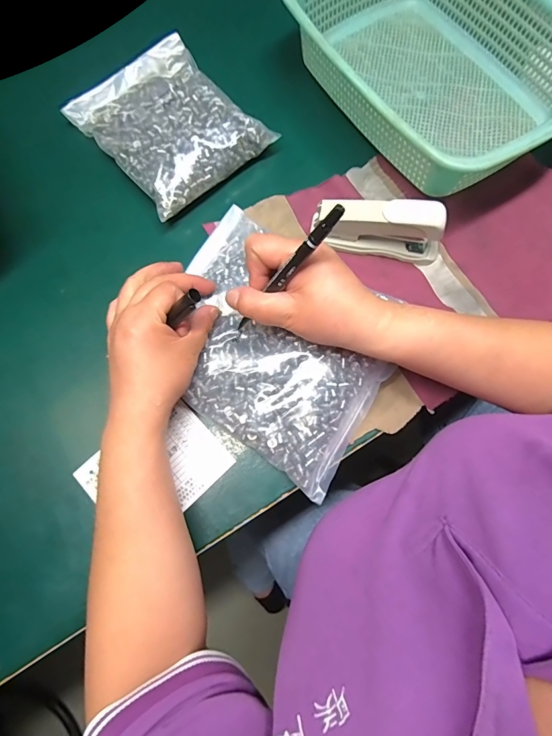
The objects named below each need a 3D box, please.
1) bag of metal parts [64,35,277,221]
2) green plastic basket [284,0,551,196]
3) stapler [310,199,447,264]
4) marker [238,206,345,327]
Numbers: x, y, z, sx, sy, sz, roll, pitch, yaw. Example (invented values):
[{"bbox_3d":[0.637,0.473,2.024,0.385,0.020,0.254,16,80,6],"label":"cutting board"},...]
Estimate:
[{"bbox_3d":[-0.113,-0.259,0.392,0.144,0.037,0.178,-40,80,-9],"label":"bag of metal parts"},{"bbox_3d":[0.158,-0.312,0.383,0.219,0.079,0.289,-31,78,-8],"label":"green plastic basket"},{"bbox_3d":[0.097,-0.132,0.354,0.121,0.051,0.032,11,76,2],"label":"stapler"},{"bbox_3d":[0.006,-0.064,0.262,0.006,0.123,0.008,-16,74,-40],"label":"marker"}]

